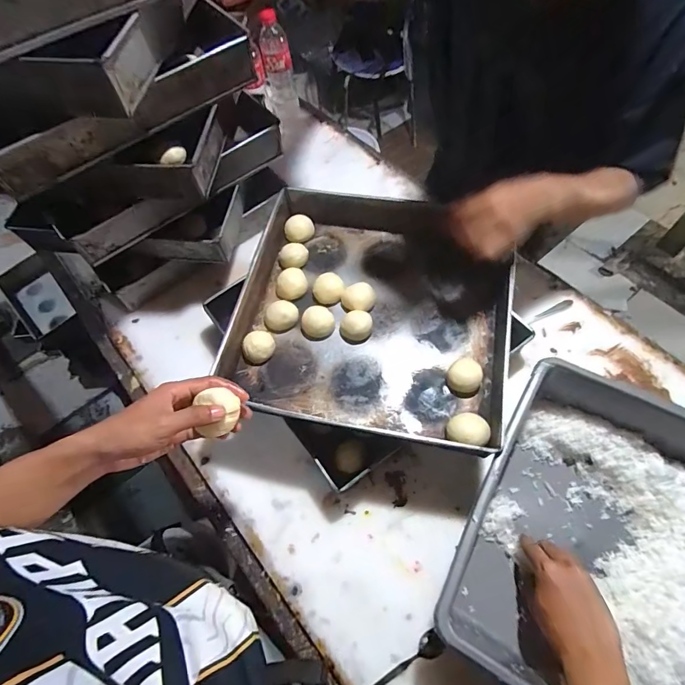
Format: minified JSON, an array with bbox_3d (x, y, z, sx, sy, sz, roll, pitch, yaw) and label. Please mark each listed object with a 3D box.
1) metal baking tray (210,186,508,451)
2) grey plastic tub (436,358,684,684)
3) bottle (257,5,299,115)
[{"bbox_3d":[0.046,-0.053,0.667,0.434,0.084,0.408,11,62,8],"label":"metal baking tray"},{"bbox_3d":[0.327,0.261,0.526,0.311,0.137,0.377,25,65,15],"label":"grey plastic tub"},{"bbox_3d":[-0.148,-0.636,0.937,0.066,0.197,0.059,-12,63,-2],"label":"bottle"}]

